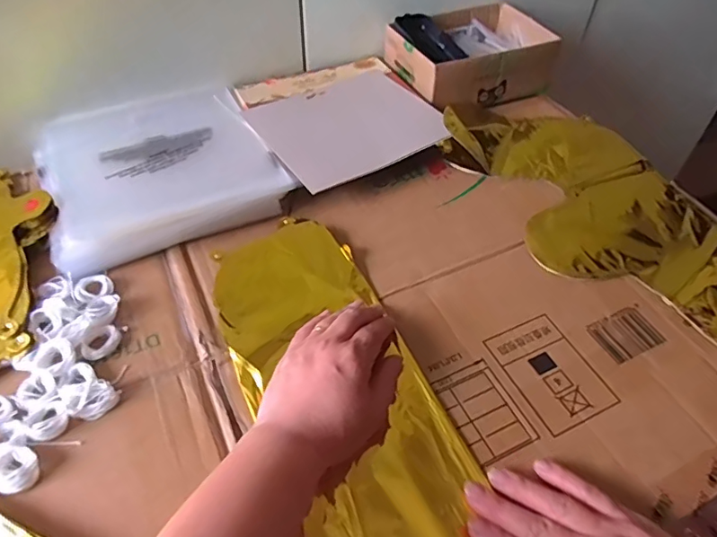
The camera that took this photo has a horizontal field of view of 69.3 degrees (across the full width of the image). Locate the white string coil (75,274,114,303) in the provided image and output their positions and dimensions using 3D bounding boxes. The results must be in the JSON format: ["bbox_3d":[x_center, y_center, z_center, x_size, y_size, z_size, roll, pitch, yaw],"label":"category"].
[{"bbox_3d":[-0.226,0.017,0.442,0.026,0.008,0.031,32,55,24],"label":"white string coil"}]

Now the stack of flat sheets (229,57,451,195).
[{"bbox_3d":[-0.019,-0.173,0.602,0.201,0.030,0.208,-24,53,-21],"label":"stack of flat sheets"}]

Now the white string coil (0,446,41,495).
[{"bbox_3d":[-0.224,0.131,0.338,0.026,0.007,0.030,-33,56,-27],"label":"white string coil"}]

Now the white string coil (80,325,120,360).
[{"bbox_3d":[-0.202,0.057,0.407,0.022,0.009,0.031,27,53,21],"label":"white string coil"}]

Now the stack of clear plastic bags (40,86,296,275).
[{"bbox_3d":[-0.209,-0.111,0.542,0.215,0.031,0.233,-21,52,-19],"label":"stack of clear plastic bags"}]

